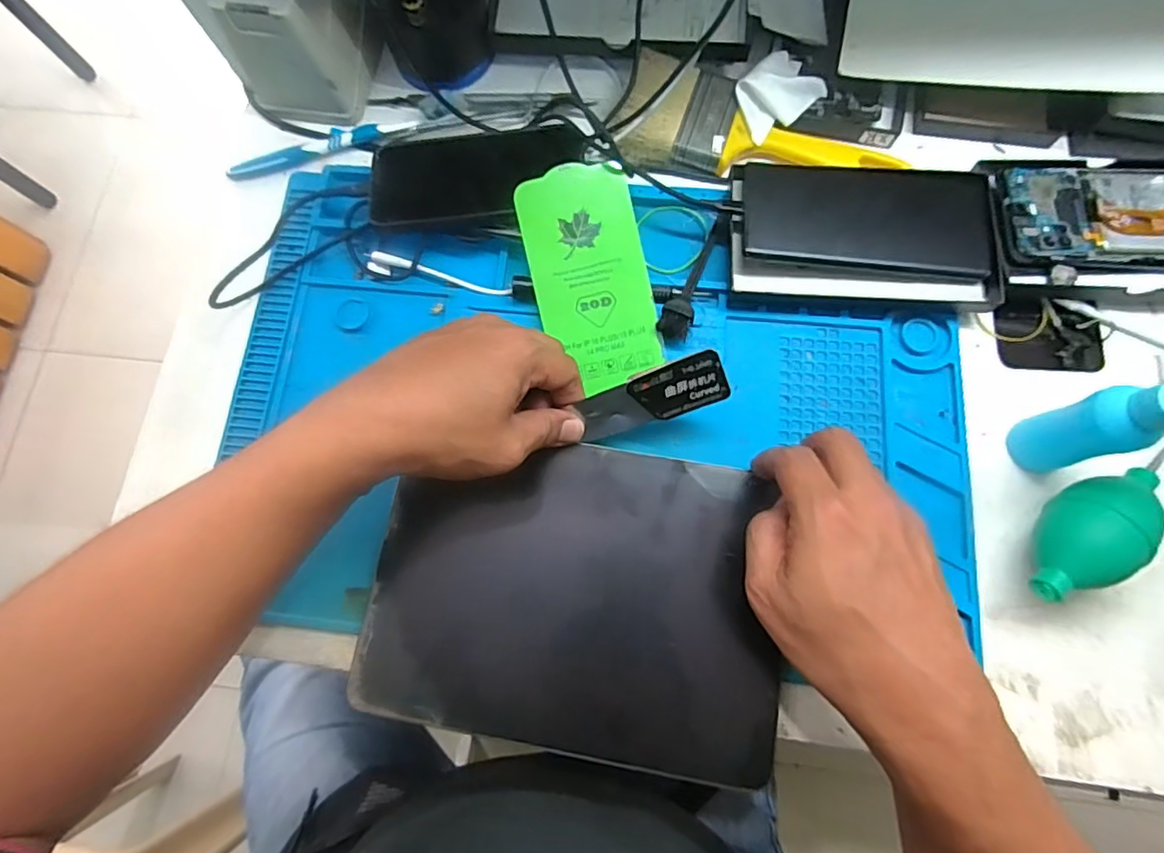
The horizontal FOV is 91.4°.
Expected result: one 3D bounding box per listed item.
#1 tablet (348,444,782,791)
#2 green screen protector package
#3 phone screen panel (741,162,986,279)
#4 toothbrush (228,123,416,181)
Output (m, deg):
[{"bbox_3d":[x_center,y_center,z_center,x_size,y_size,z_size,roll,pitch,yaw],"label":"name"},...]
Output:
[{"bbox_3d":[-0.004,0.098,0.339,0.235,0.011,0.172,9,78,3],"label":"tablet"},{"bbox_3d":[0.006,-0.098,0.373,0.074,0.004,0.144,-13,90,1],"label":"green screen protector package"},{"bbox_3d":[0.190,-0.143,0.380,0.162,0.009,0.082,5,73,-3],"label":"phone screen panel"},{"bbox_3d":[-0.196,-0.211,0.425,0.141,0.008,0.017,-18,76,-3],"label":"toothbrush"}]

